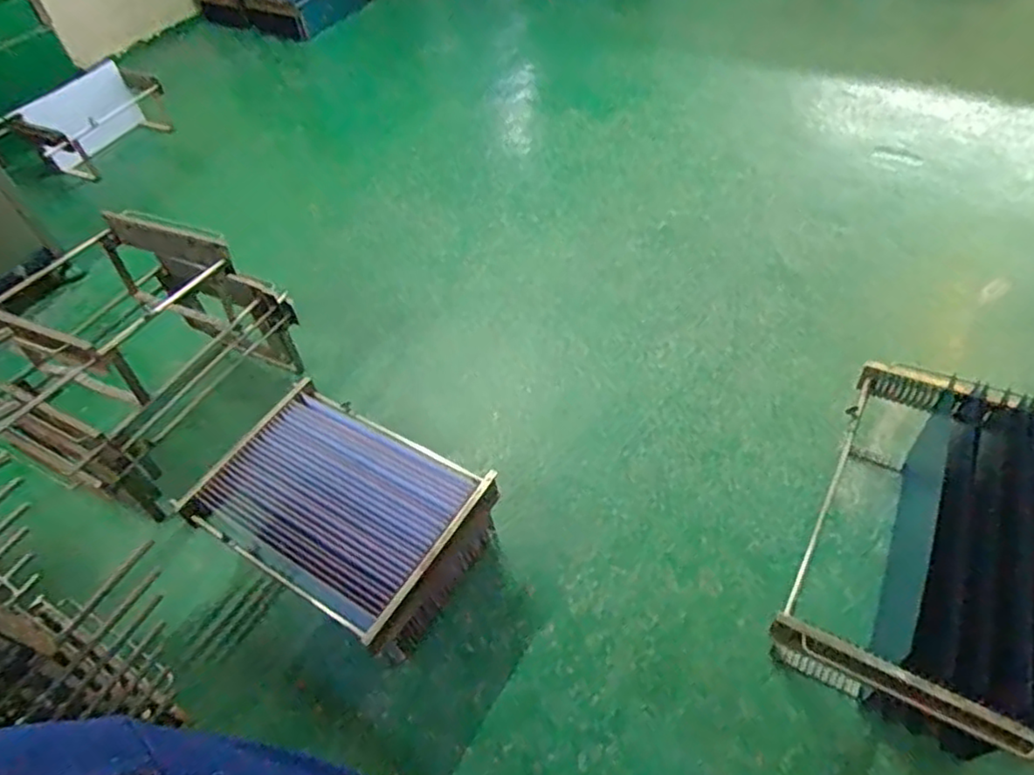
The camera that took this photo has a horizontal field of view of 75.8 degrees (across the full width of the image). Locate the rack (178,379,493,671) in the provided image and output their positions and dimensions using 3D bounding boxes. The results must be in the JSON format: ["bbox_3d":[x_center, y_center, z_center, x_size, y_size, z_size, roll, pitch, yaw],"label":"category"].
[{"bbox_3d":[-0.379,0.289,1.495,0.580,0.236,0.406,26,57,24],"label":"rack"}]

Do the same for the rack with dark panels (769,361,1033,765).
[{"bbox_3d":[0.806,0.284,1.301,0.403,0.353,0.738,22,55,22],"label":"rack with dark panels"}]

